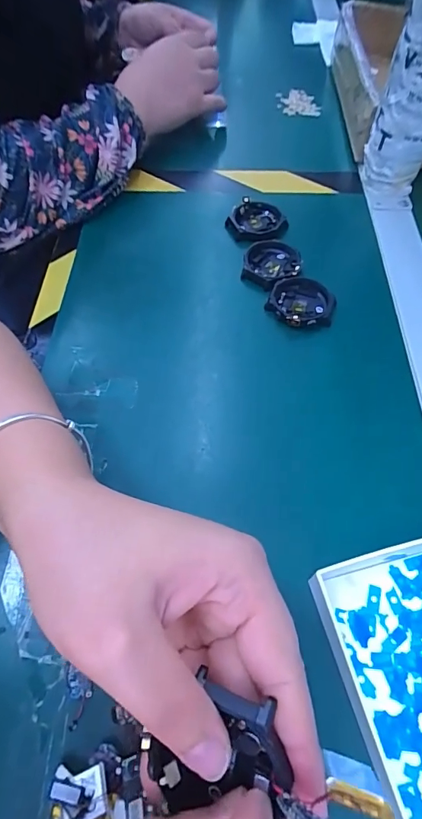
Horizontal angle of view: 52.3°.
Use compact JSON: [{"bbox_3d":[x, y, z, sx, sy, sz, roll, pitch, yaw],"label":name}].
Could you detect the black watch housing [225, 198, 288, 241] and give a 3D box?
[{"bbox_3d":[0.044,-0.182,0.415,0.055,0.012,0.052,0,58,1],"label":"black watch housing"}]

